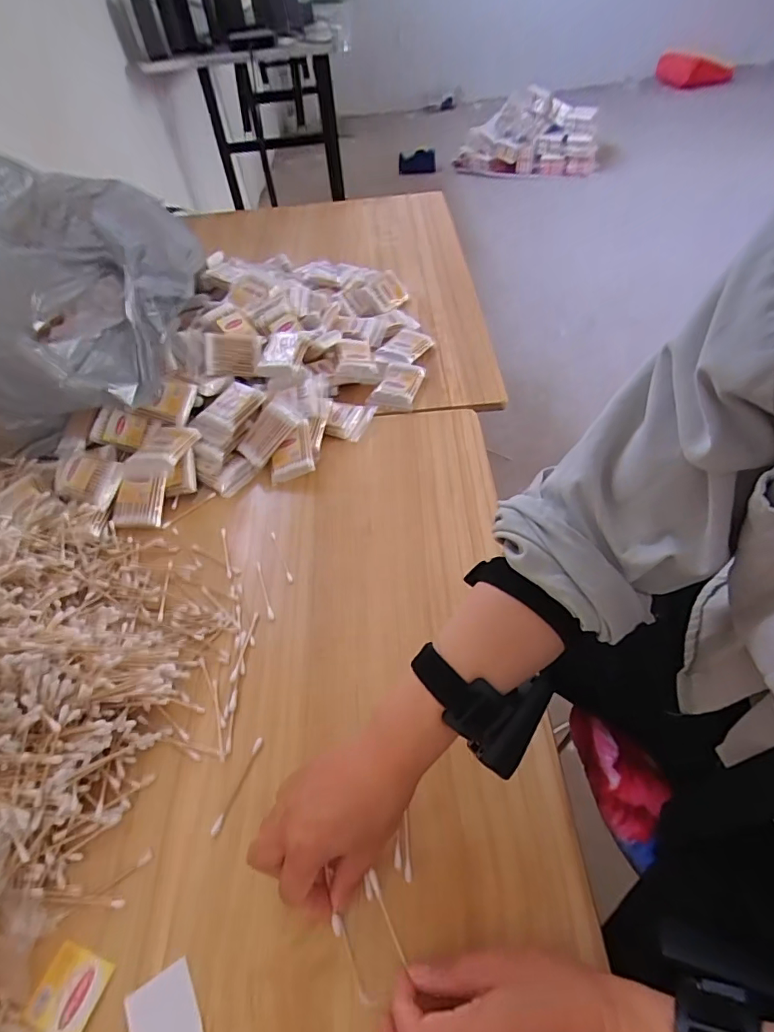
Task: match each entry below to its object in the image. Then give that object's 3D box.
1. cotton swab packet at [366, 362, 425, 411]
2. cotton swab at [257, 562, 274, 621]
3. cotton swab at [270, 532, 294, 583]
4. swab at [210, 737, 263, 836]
[{"bbox_3d":[0.014,-0.184,0.675,0.060,0.015,0.092,12,54,15],"label":"cotton swab packet"},{"bbox_3d":[-0.123,0.073,0.488,0.006,0.004,0.072,-19,52,-8],"label":"cotton swab"},{"bbox_3d":[-0.112,0.042,0.515,0.005,0.004,0.072,-23,52,-12],"label":"cotton swab"},{"bbox_3d":[-0.116,0.209,0.379,0.007,0.004,0.071,13,54,16],"label":"swab"}]

